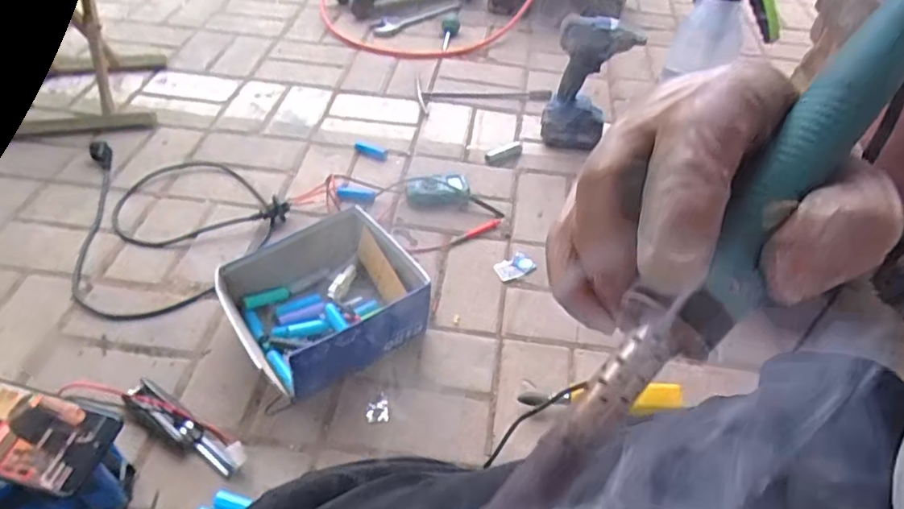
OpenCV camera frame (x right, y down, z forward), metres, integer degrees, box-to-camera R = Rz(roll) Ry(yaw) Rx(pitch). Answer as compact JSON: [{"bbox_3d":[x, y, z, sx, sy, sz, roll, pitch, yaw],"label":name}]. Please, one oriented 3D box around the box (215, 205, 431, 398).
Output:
[{"bbox_3d":[-0.171,0.067,0.790,0.226,0.108,0.212,-26,53,-28],"label":"box"}]

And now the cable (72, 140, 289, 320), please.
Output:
[{"bbox_3d":[-0.432,-0.071,0.959,0.310,0.029,0.396,-10,48,-15],"label":"cable"}]

